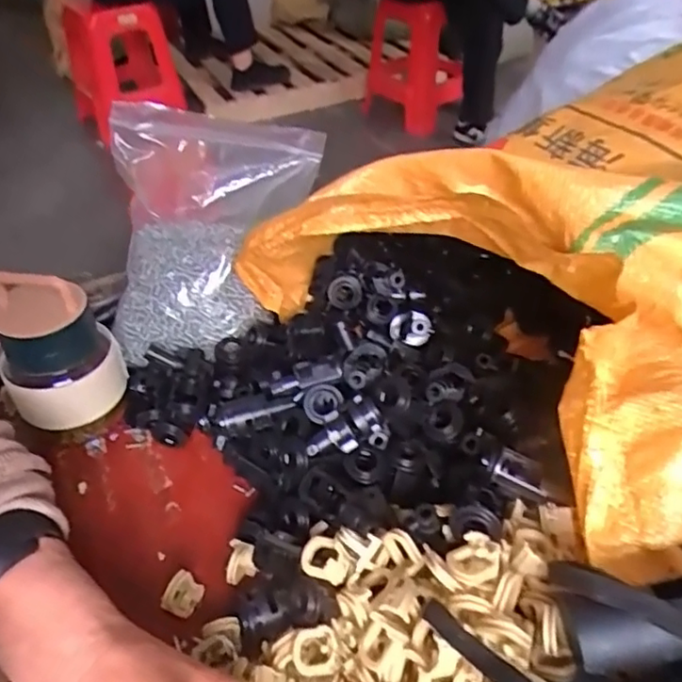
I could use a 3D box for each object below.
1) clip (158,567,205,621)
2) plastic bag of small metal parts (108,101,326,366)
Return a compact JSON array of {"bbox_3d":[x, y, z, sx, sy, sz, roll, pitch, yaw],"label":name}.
[{"bbox_3d":[-0.096,0.152,0.357,0.015,0.015,0.023,19,46,21],"label":"clip"},{"bbox_3d":[-0.097,-0.095,0.467,0.179,0.135,0.131,-8,43,-7],"label":"plastic bag of small metal parts"}]

